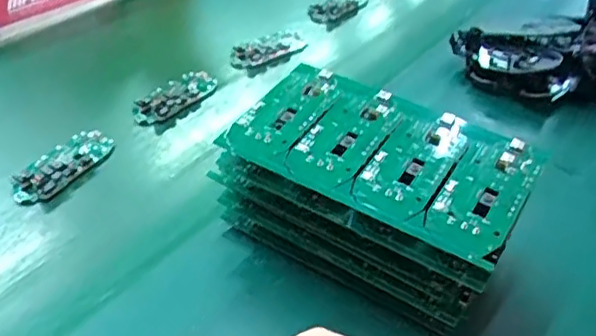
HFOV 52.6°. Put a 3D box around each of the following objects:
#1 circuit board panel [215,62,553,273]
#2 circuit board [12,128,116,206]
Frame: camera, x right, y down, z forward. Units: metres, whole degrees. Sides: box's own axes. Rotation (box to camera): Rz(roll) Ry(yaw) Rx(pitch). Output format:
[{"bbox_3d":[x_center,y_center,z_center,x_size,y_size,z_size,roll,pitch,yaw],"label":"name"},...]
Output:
[{"bbox_3d":[0.053,-0.010,0.392,0.185,0.016,0.102,24,53,22],"label":"circuit board panel"},{"bbox_3d":[-0.210,-0.002,0.537,0.044,0.013,0.099,19,43,22],"label":"circuit board"}]

